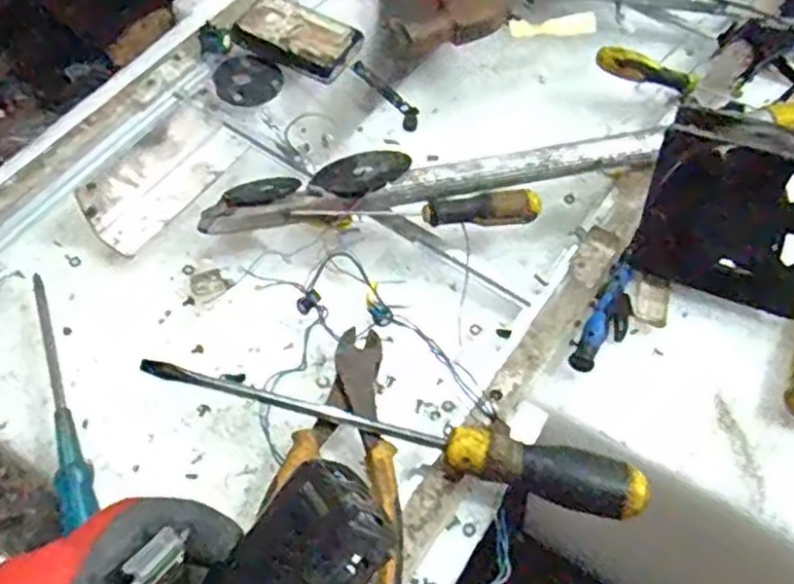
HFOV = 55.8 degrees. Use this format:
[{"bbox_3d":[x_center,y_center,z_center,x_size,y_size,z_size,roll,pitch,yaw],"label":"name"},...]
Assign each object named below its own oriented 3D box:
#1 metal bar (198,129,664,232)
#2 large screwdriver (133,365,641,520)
[{"bbox_3d":[0.033,-0.080,0.548,0.340,0.031,0.025,-12,61,-8],"label":"metal bar"},{"bbox_3d":[-0.002,0.083,0.458,0.304,0.030,0.031,14,60,6],"label":"large screwdriver"}]

